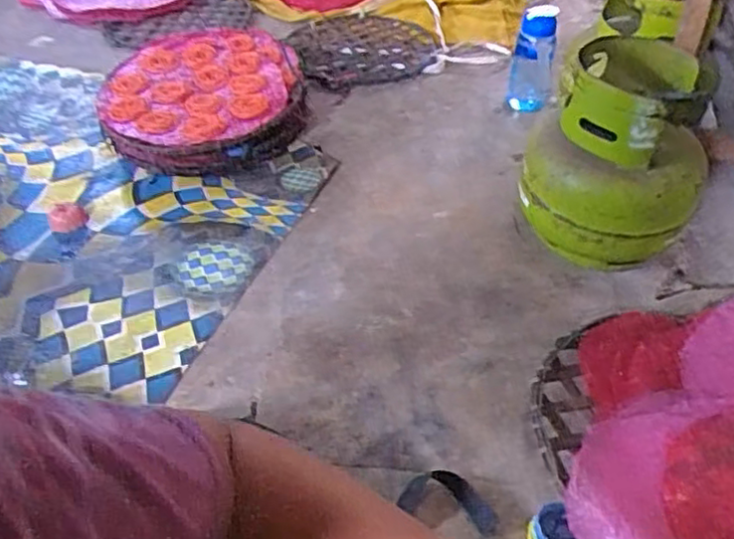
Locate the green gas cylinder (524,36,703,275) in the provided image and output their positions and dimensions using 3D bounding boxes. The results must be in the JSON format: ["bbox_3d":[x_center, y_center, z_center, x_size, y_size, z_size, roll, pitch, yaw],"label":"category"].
[{"bbox_3d":[0.364,-0.158,1.025,0.235,0.289,0.235,9,44,10],"label":"green gas cylinder"}]

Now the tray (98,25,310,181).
[{"bbox_3d":[-0.330,-0.364,1.389,0.386,0.101,0.472,-7,43,-7],"label":"tray"}]

